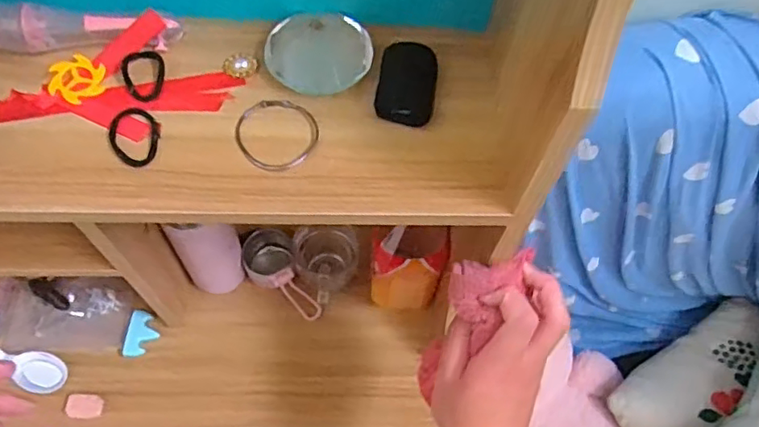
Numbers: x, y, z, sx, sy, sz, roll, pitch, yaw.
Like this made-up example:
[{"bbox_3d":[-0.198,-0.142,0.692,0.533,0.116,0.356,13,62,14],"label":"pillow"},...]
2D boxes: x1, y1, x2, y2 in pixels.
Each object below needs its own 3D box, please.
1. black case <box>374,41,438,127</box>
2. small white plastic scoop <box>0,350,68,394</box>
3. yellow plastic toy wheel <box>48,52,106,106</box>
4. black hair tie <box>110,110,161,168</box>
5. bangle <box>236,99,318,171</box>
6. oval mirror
[{"bbox_3d":[0.020,-0.094,0.421,0.040,0.021,0.059,10,61,3],"label":"black case"},{"bbox_3d":[-0.414,0.181,0.684,0.094,0.013,0.044,14,62,6],"label":"small white plastic scoop"},{"bbox_3d":[-0.217,-0.096,0.420,0.038,0.009,0.036,1,61,-2],"label":"yellow plastic toy wheel"},{"bbox_3d":[-0.168,-0.054,0.403,0.034,0.004,0.050,-23,65,-14],"label":"black hair tie"},{"bbox_3d":[-0.073,-0.056,0.410,0.055,0.005,0.058,1,61,-2],"label":"bangle"},{"bbox_3d":[-0.044,-0.117,0.430,0.075,0.011,0.061,-2,82,-7],"label":"oval mirror"}]

